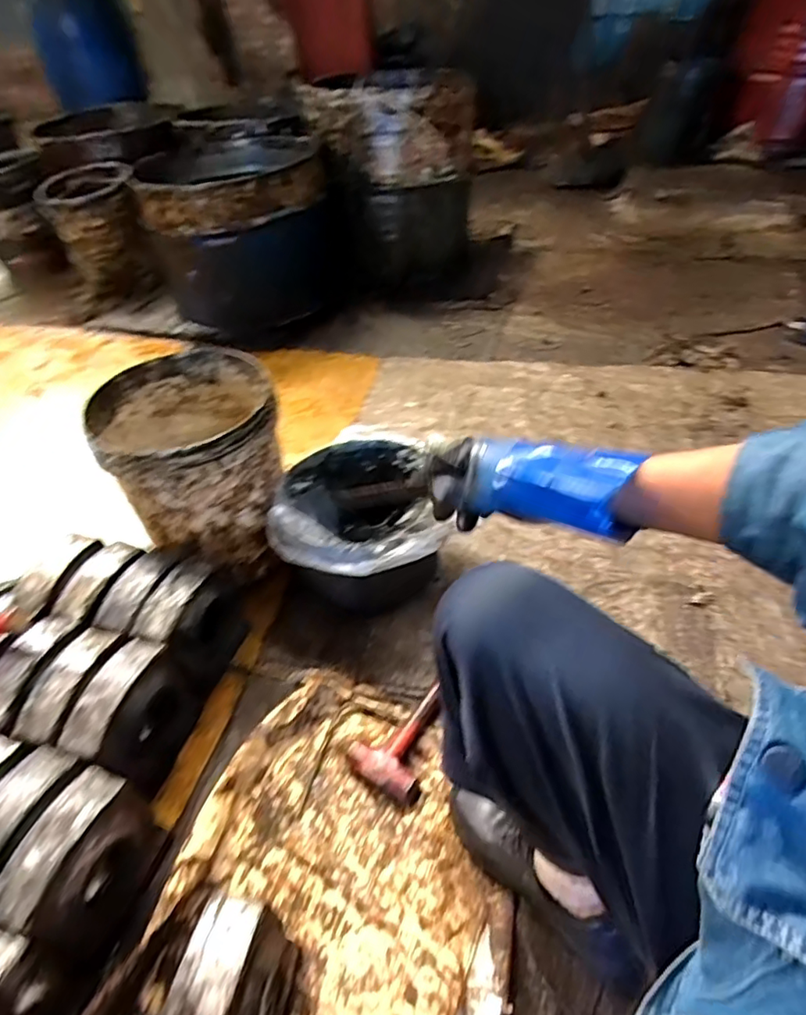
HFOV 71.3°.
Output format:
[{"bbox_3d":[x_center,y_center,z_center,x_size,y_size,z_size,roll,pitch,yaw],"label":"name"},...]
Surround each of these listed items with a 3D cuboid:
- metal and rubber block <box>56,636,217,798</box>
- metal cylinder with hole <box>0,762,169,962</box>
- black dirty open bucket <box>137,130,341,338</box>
[{"bbox_3d":[-0.365,0.284,0.794,0.094,0.142,0.177,8,46,14],"label":"metal and rubber block"},{"bbox_3d":[-0.371,0.423,0.667,0.078,0.165,0.161,12,47,18],"label":"metal cylinder with hole"},{"bbox_3d":[-0.480,-0.822,1.675,0.485,0.391,0.543,-17,45,-12],"label":"black dirty open bucket"}]

